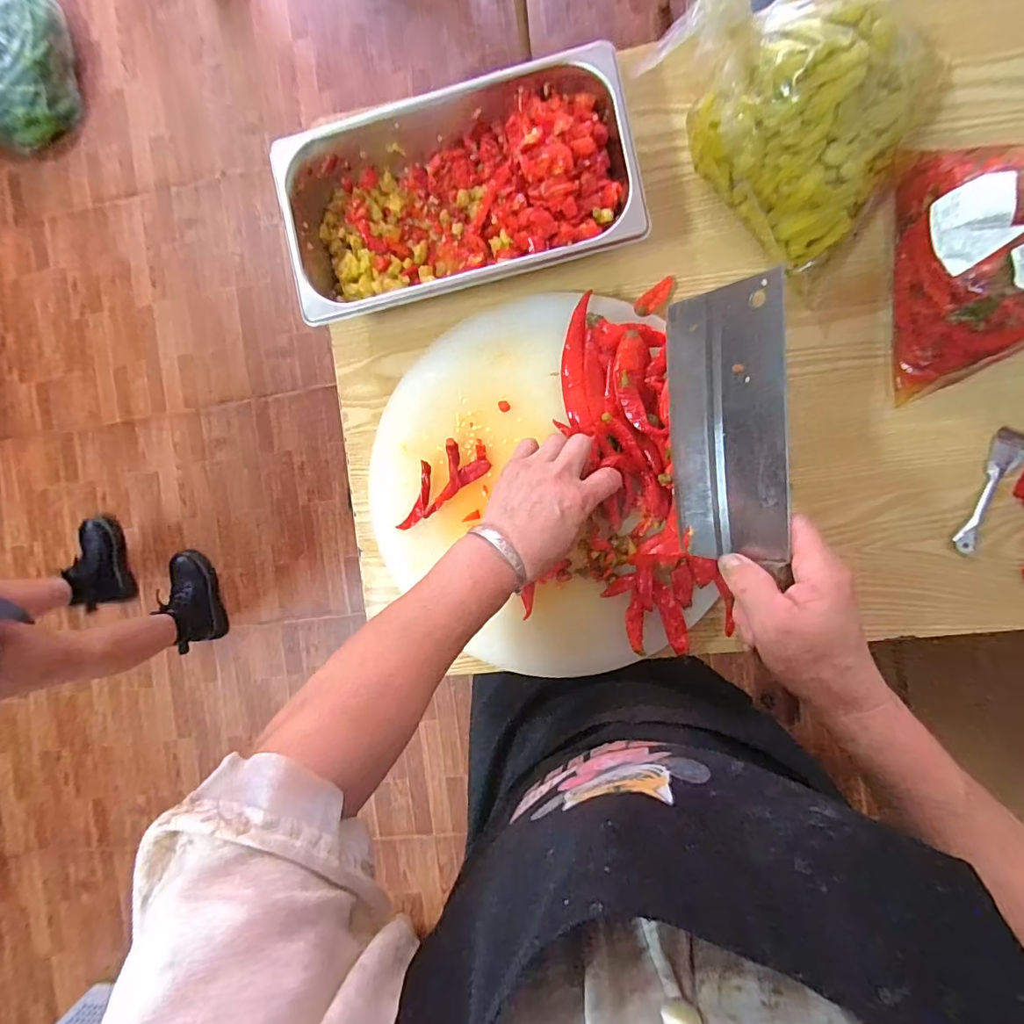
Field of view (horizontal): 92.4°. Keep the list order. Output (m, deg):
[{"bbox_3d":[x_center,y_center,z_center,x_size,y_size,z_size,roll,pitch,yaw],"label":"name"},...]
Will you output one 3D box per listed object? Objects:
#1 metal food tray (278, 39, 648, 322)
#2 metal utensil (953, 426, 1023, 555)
[{"bbox_3d":[-0.054,-0.301,0.465,0.322,0.070,0.184,-11,90,7],"label":"metal food tray"},{"bbox_3d":[0.436,-0.019,0.446,0.024,0.013,0.119,26,94,6],"label":"metal utensil"}]

